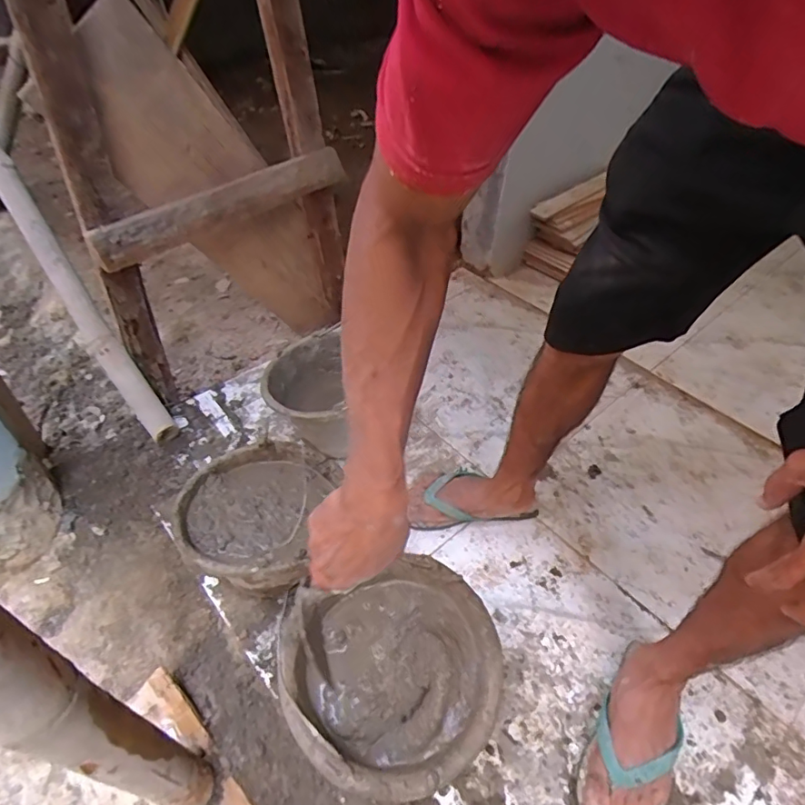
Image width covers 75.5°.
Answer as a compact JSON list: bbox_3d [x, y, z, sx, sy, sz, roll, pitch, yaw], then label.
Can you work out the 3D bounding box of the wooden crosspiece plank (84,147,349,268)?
[{"bbox_3d":[-0.332,-0.392,1.015,0.049,0.072,0.558,32,52,25],"label":"wooden crosspiece plank"}]

